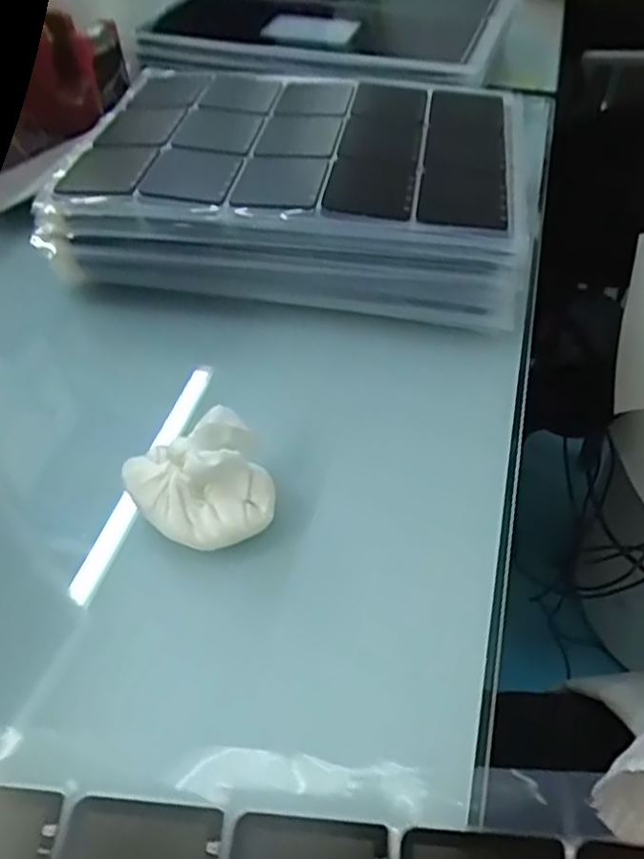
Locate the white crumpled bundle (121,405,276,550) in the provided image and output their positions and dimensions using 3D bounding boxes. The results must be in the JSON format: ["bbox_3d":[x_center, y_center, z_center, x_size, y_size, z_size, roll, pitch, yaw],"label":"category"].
[{"bbox_3d":[-0.052,0.021,0.286,0.059,0.037,0.045,-11,48,-10],"label":"white crumpled bundle"}]

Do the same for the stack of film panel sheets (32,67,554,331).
[{"bbox_3d":[-0.009,-0.168,0.450,0.287,0.053,0.207,7,48,7],"label":"stack of film panel sheets"}]

